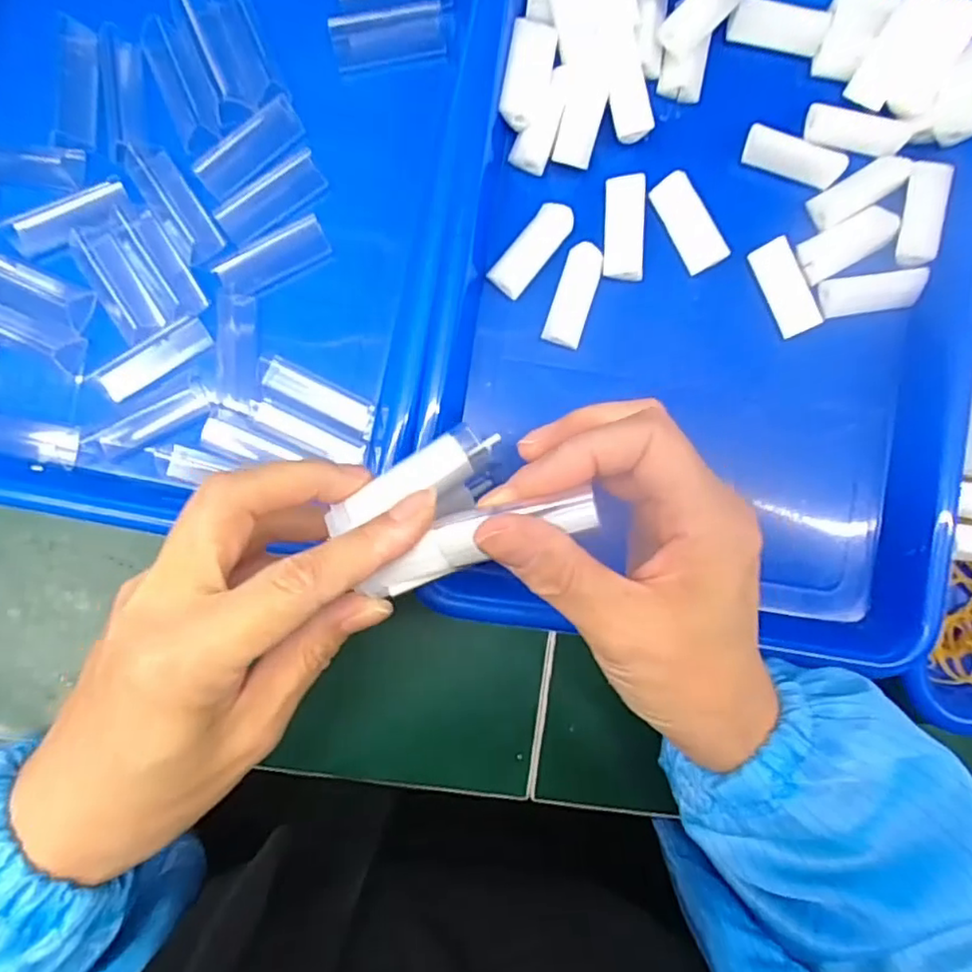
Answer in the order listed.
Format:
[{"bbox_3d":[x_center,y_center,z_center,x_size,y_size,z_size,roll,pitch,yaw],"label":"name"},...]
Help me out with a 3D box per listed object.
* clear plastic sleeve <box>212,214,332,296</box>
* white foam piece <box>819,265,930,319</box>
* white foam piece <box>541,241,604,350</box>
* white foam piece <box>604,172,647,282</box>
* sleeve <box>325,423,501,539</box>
[{"bbox_3d":[-0.100,-0.108,0.296,0.052,0.007,0.019,-29,90,-4],"label":"clear plastic sleeve"},{"bbox_3d":[0.187,-0.094,0.304,0.047,0.009,0.018,-8,89,-4],"label":"white foam piece"},{"bbox_3d":[0.042,-0.091,0.300,0.018,0.009,0.046,17,87,-3],"label":"white foam piece"},{"bbox_3d":[0.067,-0.123,0.300,0.020,0.008,0.047,2,88,-3],"label":"white foam piece"},{"bbox_3d":[-0.027,-0.002,0.227,0.063,0.009,0.017,-29,92,2],"label":"sleeve"}]

